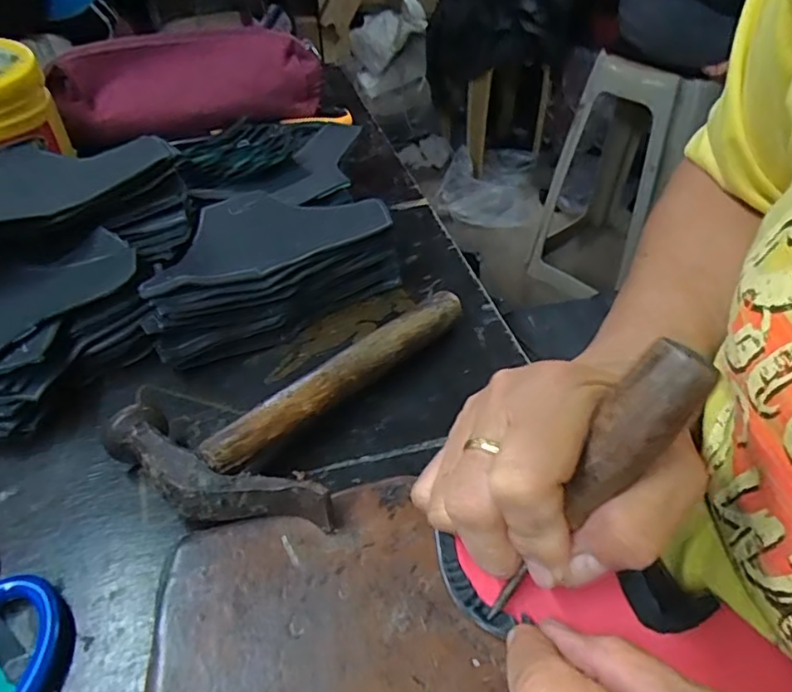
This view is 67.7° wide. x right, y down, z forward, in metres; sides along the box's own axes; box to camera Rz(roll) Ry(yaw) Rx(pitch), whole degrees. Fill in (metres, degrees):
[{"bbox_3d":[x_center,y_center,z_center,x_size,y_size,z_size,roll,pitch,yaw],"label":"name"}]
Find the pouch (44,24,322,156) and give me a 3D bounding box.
[{"bbox_3d":[-0.178,-0.229,0.520,0.228,0.077,0.044,-12,44,-11],"label":"pouch"}]

